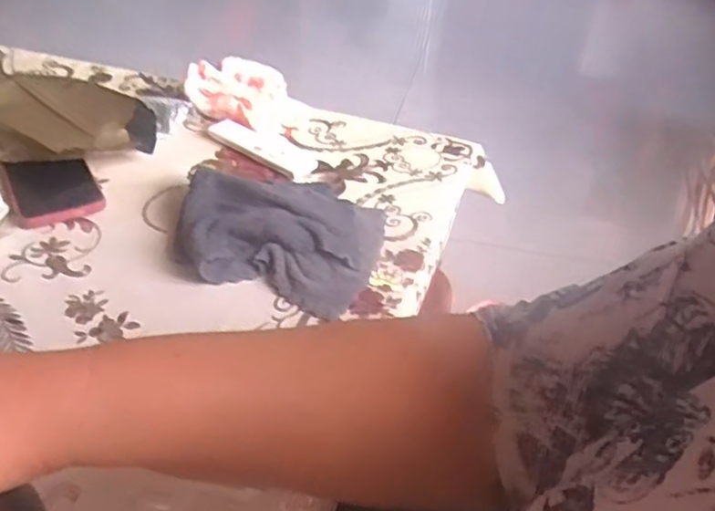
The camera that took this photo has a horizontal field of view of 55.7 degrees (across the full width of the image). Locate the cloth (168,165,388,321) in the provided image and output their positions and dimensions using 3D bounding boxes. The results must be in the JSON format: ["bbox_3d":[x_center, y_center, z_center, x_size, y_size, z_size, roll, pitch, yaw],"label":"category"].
[{"bbox_3d":[-0.070,-0.036,0.635,0.182,0.049,0.172,12,39,13],"label":"cloth"}]

